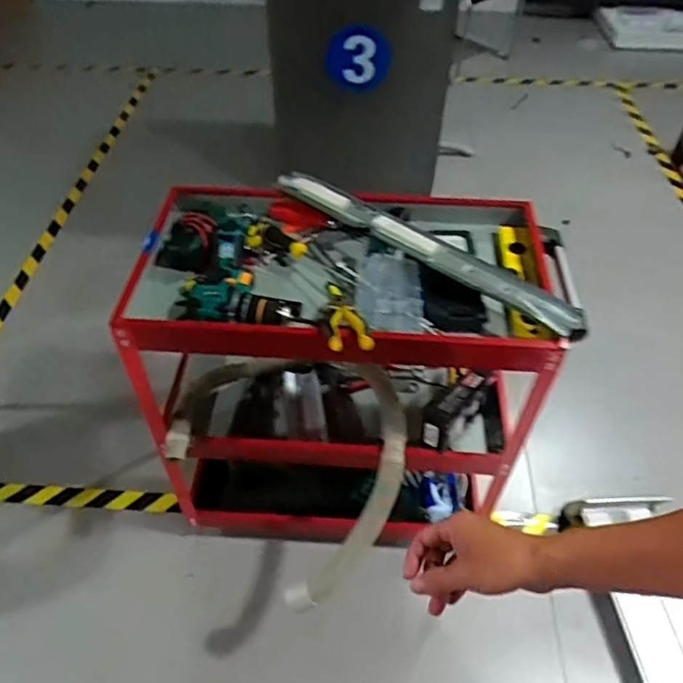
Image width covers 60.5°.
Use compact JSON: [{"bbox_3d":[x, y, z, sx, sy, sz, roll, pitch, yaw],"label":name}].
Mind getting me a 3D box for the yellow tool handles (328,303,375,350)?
[{"bbox_3d":[0.006,-0.017,0.823,0.057,0.028,0.136,-3,24,-7],"label":"yellow tool handles"}]

